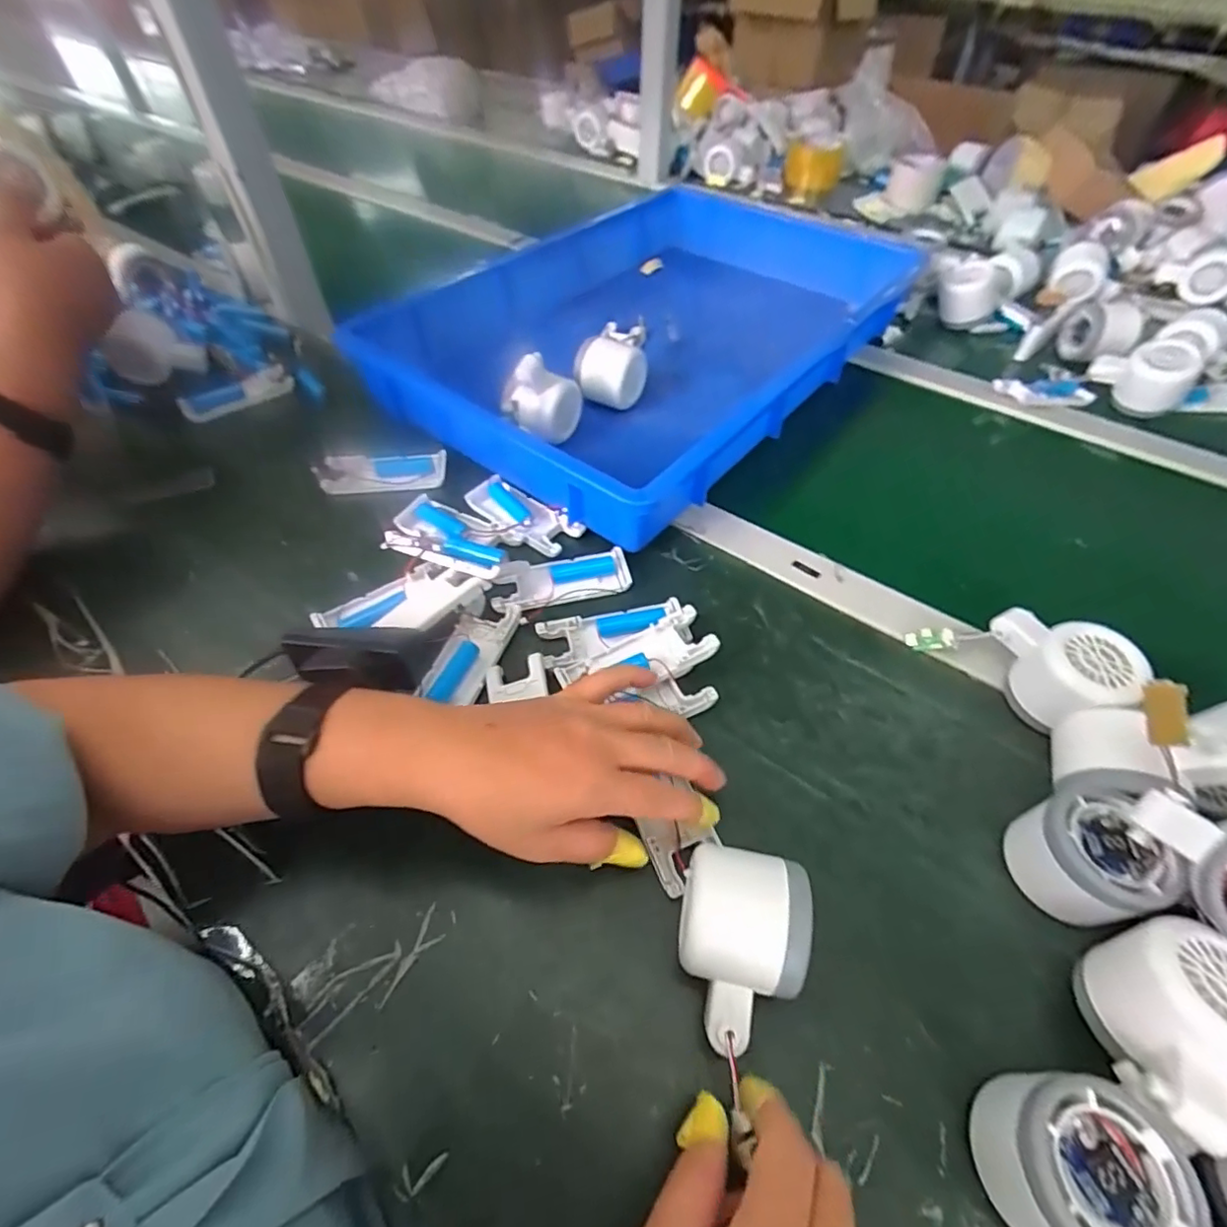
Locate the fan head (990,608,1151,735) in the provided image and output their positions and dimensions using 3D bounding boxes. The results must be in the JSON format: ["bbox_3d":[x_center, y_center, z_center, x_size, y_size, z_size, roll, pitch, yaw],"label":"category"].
[{"bbox_3d":[0.289,0.033,0.375,0.052,0.054,0.083,-10,53,-8],"label":"fan head"}]

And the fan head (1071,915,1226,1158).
[{"bbox_3d":[0.246,0.177,0.252,0.079,0.043,0.062,-34,48,-12],"label":"fan head"}]

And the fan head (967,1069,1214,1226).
[{"bbox_3d":[0.182,0.221,0.231,0.061,0.049,0.057,0,53,0],"label":"fan head"}]

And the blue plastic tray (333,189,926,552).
[{"bbox_3d":[0.054,-0.307,0.615,0.366,0.079,0.552,33,60,22],"label":"blue plastic tray"}]

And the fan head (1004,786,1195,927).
[{"bbox_3d":[0.246,0.130,0.306,0.053,0.053,0.061,-12,53,-9],"label":"fan head"}]

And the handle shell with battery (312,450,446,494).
[{"bbox_3d":[-0.207,-0.128,0.519,0.108,0.015,0.034,-7,53,-5],"label":"handle shell with battery"}]

